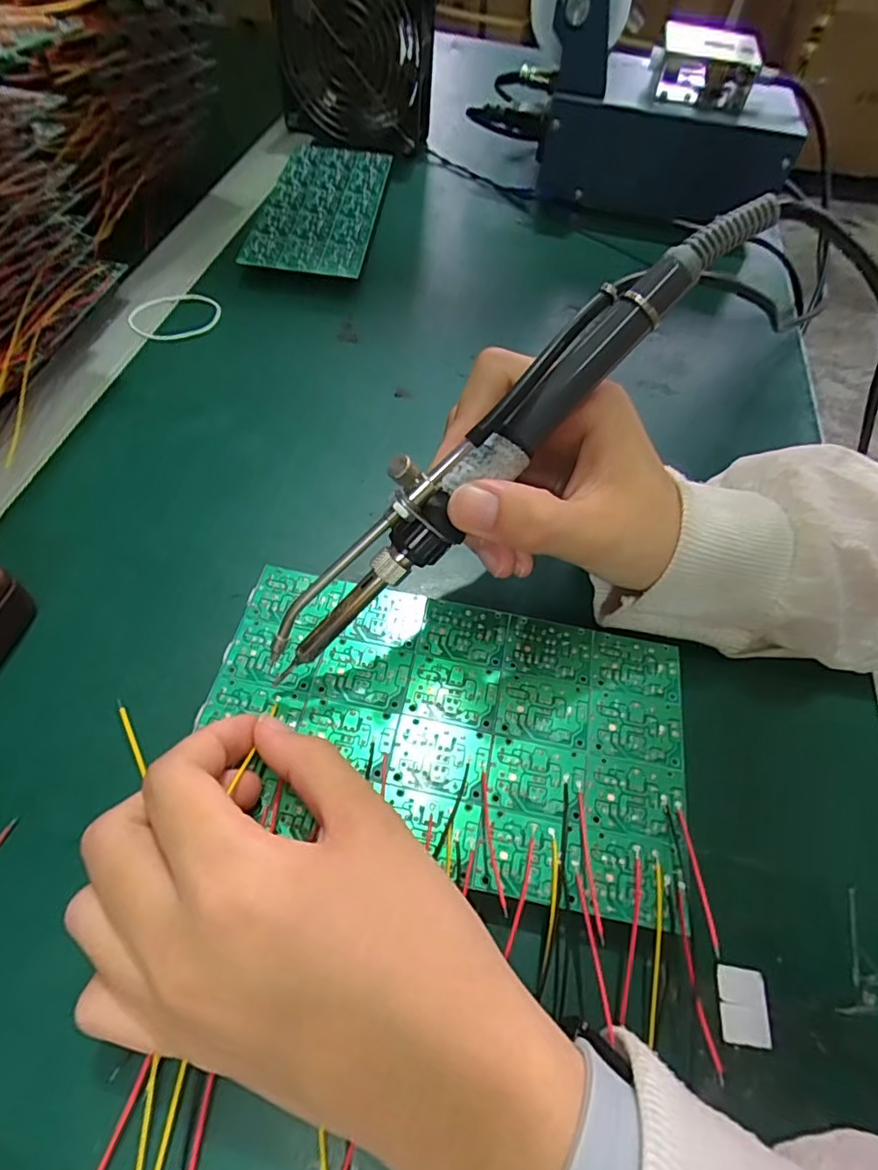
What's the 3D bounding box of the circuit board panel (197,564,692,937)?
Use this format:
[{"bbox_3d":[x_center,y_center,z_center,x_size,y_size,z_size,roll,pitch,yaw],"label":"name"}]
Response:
[{"bbox_3d":[0.003,0.051,0.210,0.172,0.004,0.100,12,58,3],"label":"circuit board panel"}]

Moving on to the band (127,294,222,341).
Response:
[{"bbox_3d":[-0.160,-0.163,0.342,0.053,0.005,0.038,-19,61,-15],"label":"band"}]

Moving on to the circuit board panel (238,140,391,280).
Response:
[{"bbox_3d":[-0.083,-0.273,0.405,0.076,0.006,0.171,7,59,1],"label":"circuit board panel"}]

